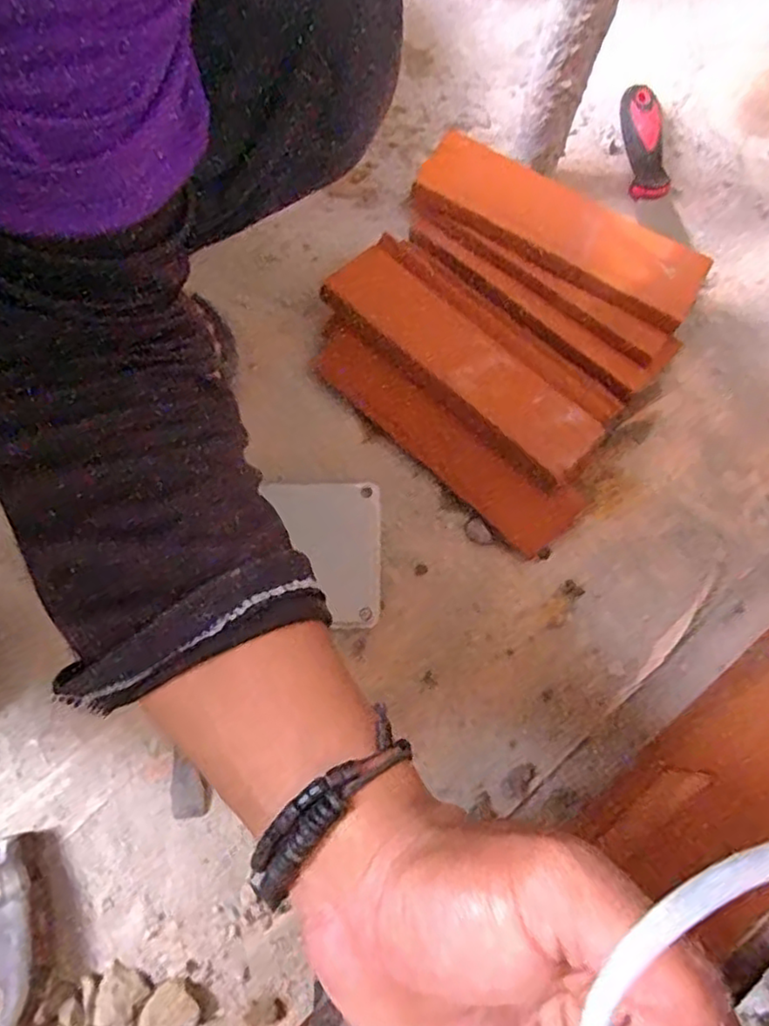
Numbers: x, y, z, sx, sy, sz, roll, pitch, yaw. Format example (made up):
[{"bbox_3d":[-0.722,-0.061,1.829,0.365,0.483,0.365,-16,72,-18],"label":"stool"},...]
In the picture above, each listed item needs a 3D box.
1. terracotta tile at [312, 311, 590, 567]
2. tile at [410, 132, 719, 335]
[{"bbox_3d":[0.038,-0.057,0.507,0.237,0.062,0.010,41,37,16],"label":"terracotta tile"},{"bbox_3d":[0.137,-0.228,0.521,0.233,0.032,0.066,33,76,9],"label":"tile"}]

